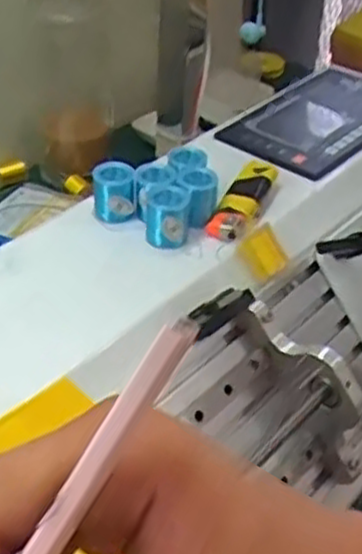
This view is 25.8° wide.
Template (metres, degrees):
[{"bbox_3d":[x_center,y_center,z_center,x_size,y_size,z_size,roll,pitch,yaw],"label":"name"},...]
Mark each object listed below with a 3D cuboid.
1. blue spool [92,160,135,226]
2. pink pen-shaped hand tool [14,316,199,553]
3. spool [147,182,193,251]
[{"bbox_3d":[-0.042,-0.052,0.493,0.026,0.033,0.023,0,38,-3],"label":"blue spool"},{"bbox_3d":[-0.036,0.070,0.210,0.006,0.142,0.008,40,12,38],"label":"pink pen-shaped hand tool"},{"bbox_3d":[-0.008,-0.036,0.477,0.025,0.030,0.030,0,38,-3],"label":"spool"}]

